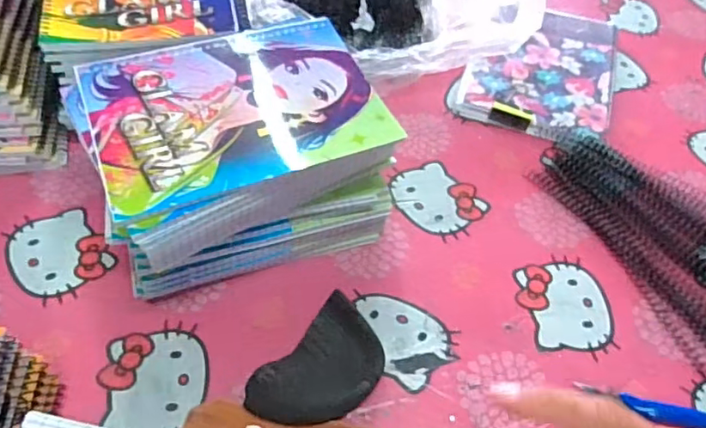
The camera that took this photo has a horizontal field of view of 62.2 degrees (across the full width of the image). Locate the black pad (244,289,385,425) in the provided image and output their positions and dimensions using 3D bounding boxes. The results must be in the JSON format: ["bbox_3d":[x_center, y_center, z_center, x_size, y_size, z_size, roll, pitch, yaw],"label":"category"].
[{"bbox_3d":[-0.021,0.112,0.413,0.064,0.026,0.100,37,58,21],"label":"black pad"}]

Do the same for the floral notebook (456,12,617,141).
[{"bbox_3d":[0.212,-0.159,0.649,0.147,0.023,0.217,21,54,10],"label":"floral notebook"}]

